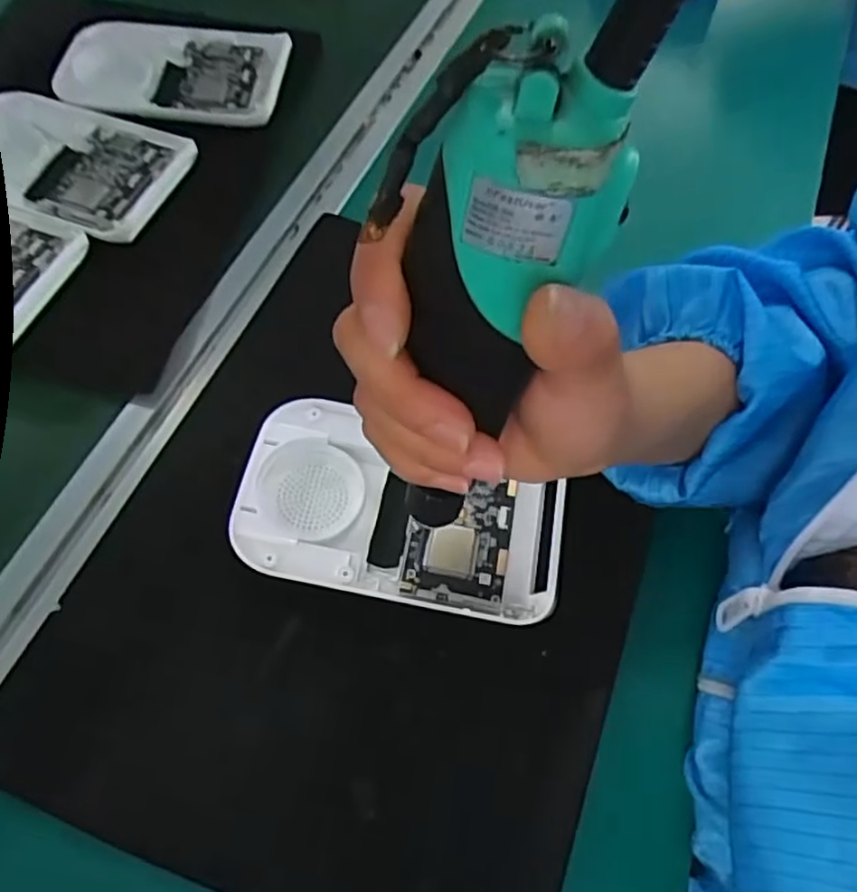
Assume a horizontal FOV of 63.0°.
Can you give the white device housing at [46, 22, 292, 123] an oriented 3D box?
[{"bbox_3d":[-0.179,-0.260,0.485,0.150,0.019,0.090,3,60,-2],"label":"white device housing"}]

